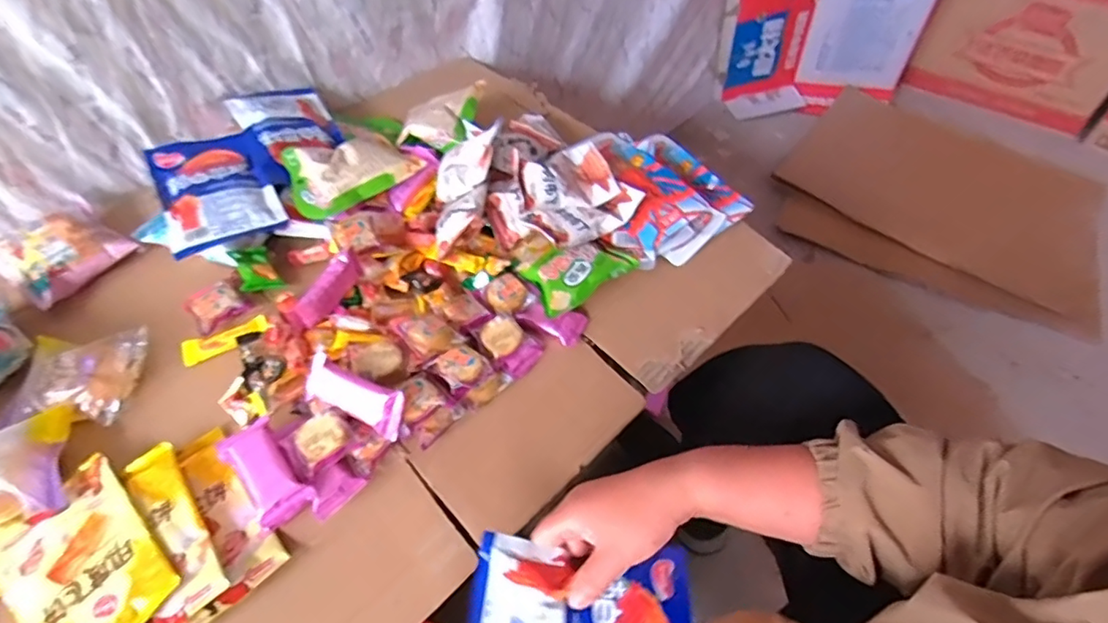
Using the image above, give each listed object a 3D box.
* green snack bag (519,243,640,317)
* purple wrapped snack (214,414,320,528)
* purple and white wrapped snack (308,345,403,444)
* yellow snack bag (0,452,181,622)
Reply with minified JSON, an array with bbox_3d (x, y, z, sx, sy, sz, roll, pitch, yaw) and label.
[{"bbox_3d":[0.031,-0.048,0.641,0.123,0.024,0.067,-29,58,-21],"label":"green snack bag"},{"bbox_3d":[-0.244,0.136,0.482,0.044,0.025,0.092,-34,60,-24],"label":"purple wrapped snack"},{"bbox_3d":[-0.180,0.075,0.512,0.099,0.017,0.044,24,100,9],"label":"purple and white wrapped snack"},{"bbox_3d":[-0.372,0.197,0.445,0.154,0.015,0.101,36,60,24],"label":"yellow snack bag"}]

